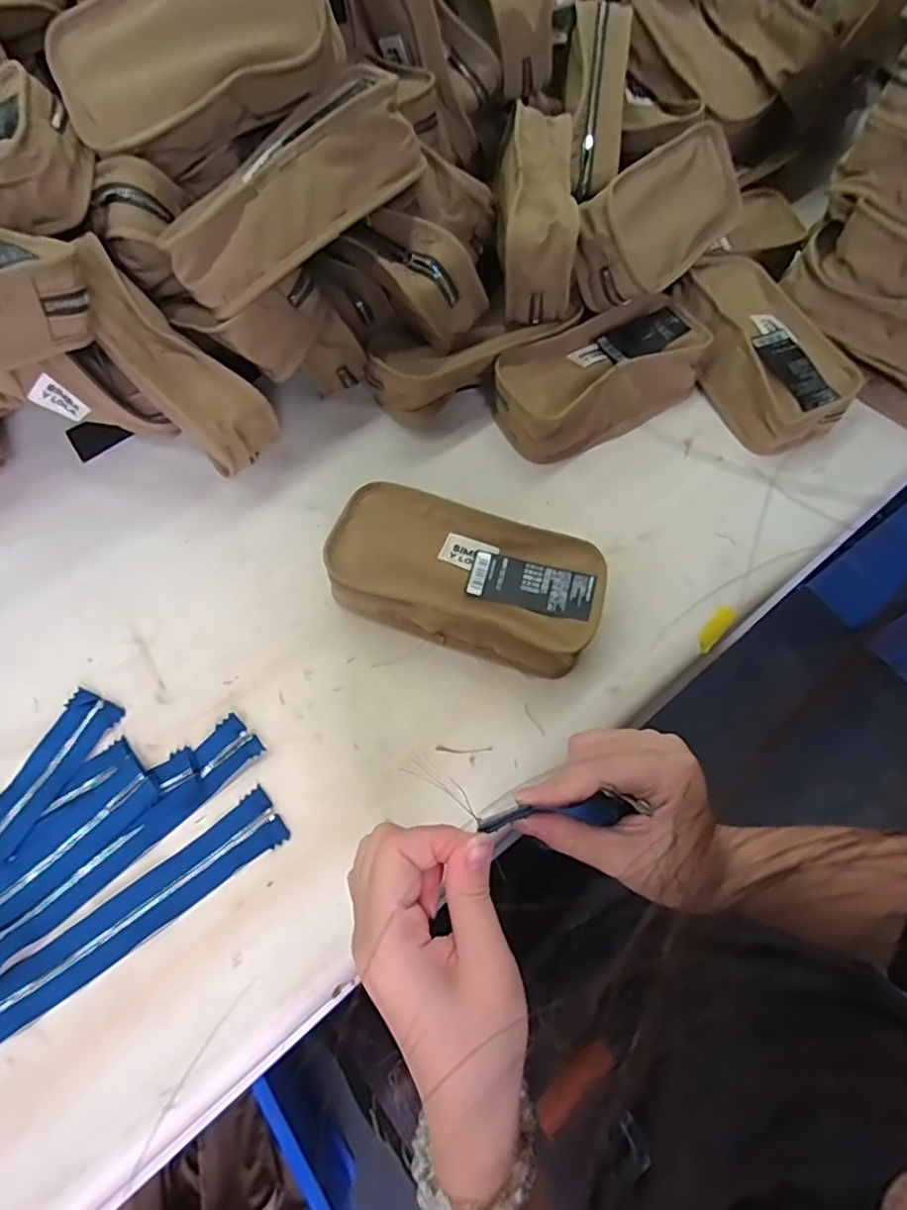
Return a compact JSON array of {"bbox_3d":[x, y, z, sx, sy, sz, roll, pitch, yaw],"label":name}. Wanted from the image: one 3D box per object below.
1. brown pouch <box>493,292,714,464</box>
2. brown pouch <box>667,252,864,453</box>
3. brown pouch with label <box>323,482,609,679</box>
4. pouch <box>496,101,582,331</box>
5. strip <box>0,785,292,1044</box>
[{"bbox_3d":[0.129,-0.203,0.511,0.192,0.052,0.097,-31,69,-14],"label":"brown pouch"},{"bbox_3d":[0.271,-0.228,0.524,0.096,0.053,0.192,-21,67,-11],"label":"brown pouch"},{"bbox_3d":[0.008,-0.017,0.420,0.187,0.053,0.092,16,65,7],"label":"brown pouch with label"},{"bbox_3d":[0.071,-0.335,0.499,0.060,0.076,0.182,2,65,-1],"label":"pouch"},{"bbox_3d":[-0.232,0.210,0.333,0.290,0.010,0.035,-33,69,-15],"label":"strip"}]

